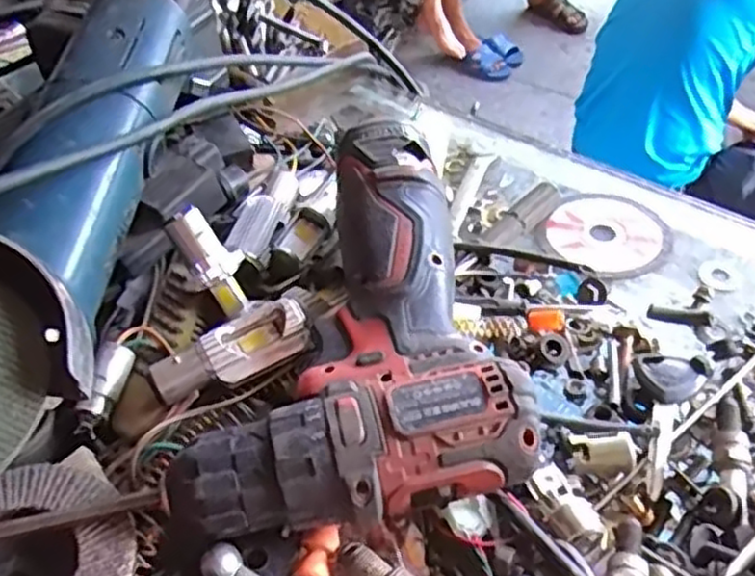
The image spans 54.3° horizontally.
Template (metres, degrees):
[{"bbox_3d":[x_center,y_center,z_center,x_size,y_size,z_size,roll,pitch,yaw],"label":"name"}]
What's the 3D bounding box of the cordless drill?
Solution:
[{"bbox_3d":[-0.024,0.016,0.337,0.139,0.066,0.195,-12,46,-6],"label":"cordless drill"}]

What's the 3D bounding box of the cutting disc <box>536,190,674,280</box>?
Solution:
[{"bbox_3d":[0.138,-0.033,0.440,0.076,0.005,0.073,-2,44,2],"label":"cutting disc"}]

